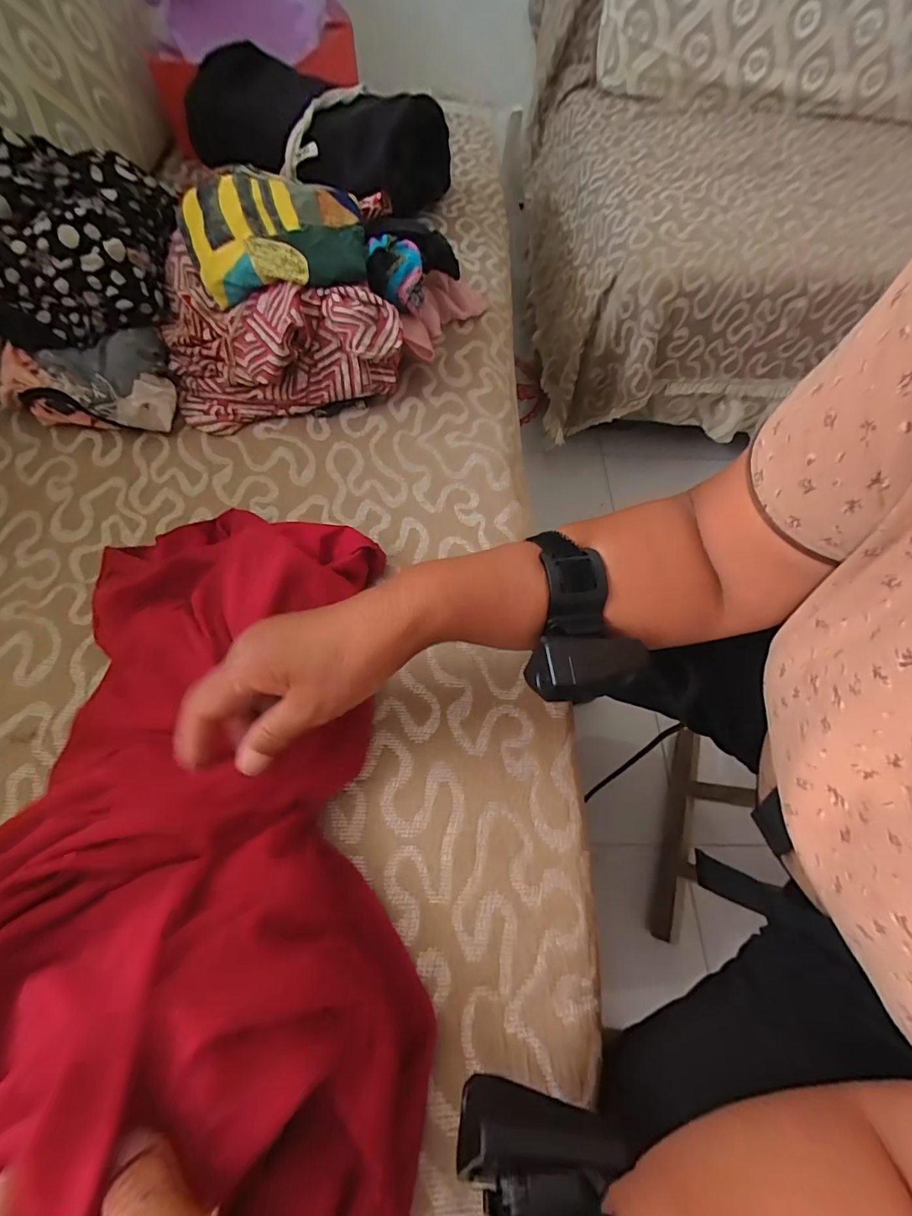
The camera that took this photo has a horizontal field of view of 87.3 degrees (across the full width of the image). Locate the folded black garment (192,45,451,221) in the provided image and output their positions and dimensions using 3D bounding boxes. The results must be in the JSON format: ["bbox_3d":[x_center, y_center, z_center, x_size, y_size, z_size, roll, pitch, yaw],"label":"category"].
[{"bbox_3d":[-0.160,-0.543,0.549,0.285,0.120,0.104,9,60,1],"label":"folded black garment"}]

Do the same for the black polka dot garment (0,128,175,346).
[{"bbox_3d":[-0.366,-0.357,0.467,0.161,0.106,0.190,-11,62,-10],"label":"black polka dot garment"}]

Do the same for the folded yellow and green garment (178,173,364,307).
[{"bbox_3d":[-0.166,-0.340,0.434,0.154,0.049,0.125,-11,62,-10],"label":"folded yellow and green garment"}]

